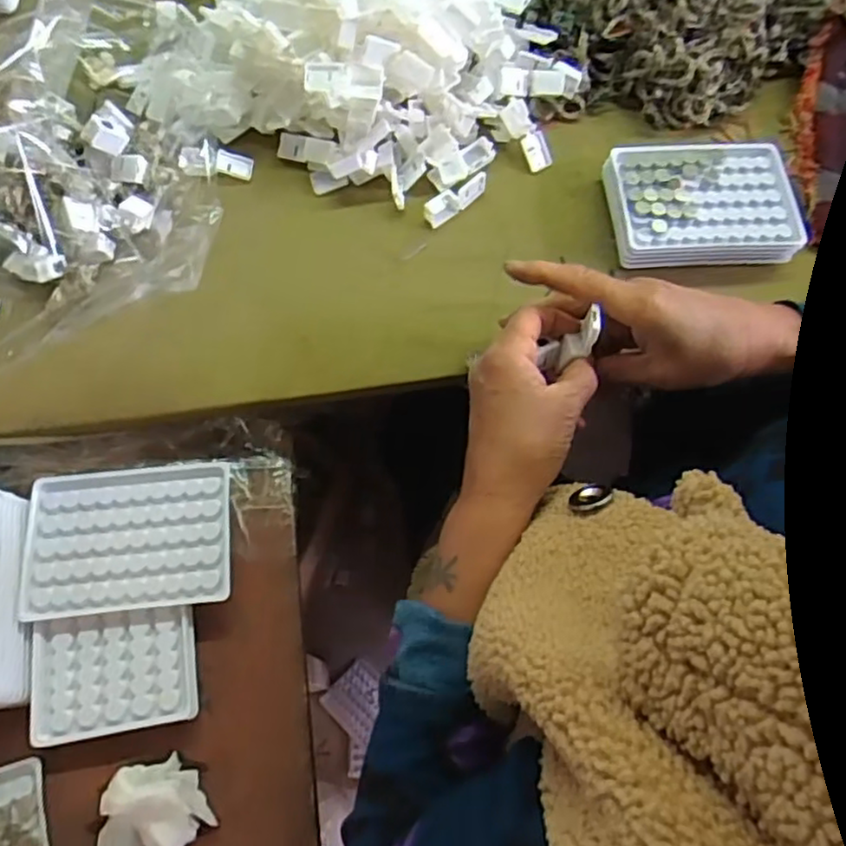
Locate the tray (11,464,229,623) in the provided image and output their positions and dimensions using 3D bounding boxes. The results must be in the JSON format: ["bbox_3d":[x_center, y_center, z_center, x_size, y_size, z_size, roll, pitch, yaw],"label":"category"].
[{"bbox_3d":[-0.194,0.075,0.448,0.130,0.008,0.094,-5,68,-4],"label":"tray"}]

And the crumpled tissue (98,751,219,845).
[{"bbox_3d":[-0.160,0.225,0.388,0.065,0.028,0.053,-28,72,-12],"label":"crumpled tissue"}]

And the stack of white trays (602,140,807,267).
[{"bbox_3d":[0.207,-0.166,0.517,0.137,0.028,0.098,-4,68,-3],"label":"stack of white trays"}]

